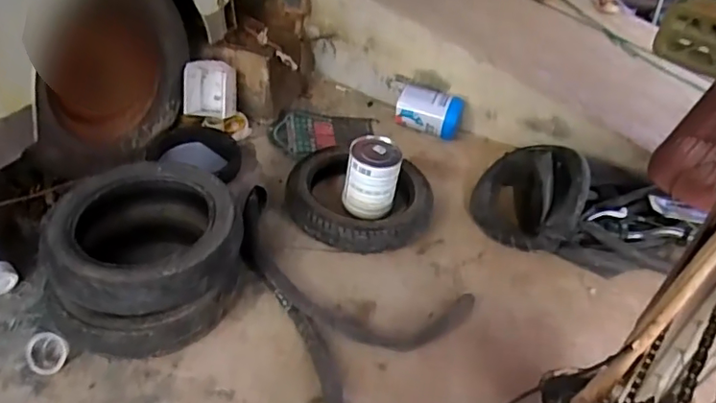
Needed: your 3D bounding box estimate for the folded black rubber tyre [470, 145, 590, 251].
[{"bbox_3d":[0.436,-0.036,1.417,0.264,0.191,0.305,20,42,15],"label":"folded black rubber tyre"}]

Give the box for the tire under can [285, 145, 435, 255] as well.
[{"bbox_3d":[0.003,-0.001,1.397,0.364,0.086,0.303,13,41,7],"label":"tire under can"}]

